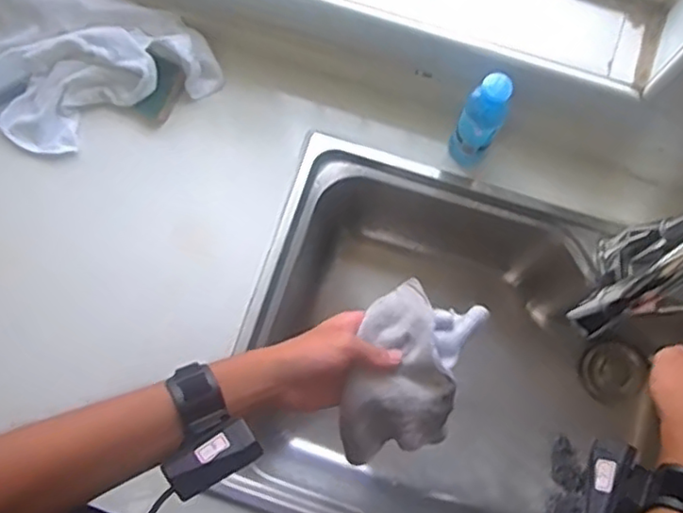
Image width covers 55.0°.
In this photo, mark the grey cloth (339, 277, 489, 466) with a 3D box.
[{"bbox_3d":[0.060,0.108,0.585,0.098,0.052,0.164,19,80,4],"label":"grey cloth"}]

